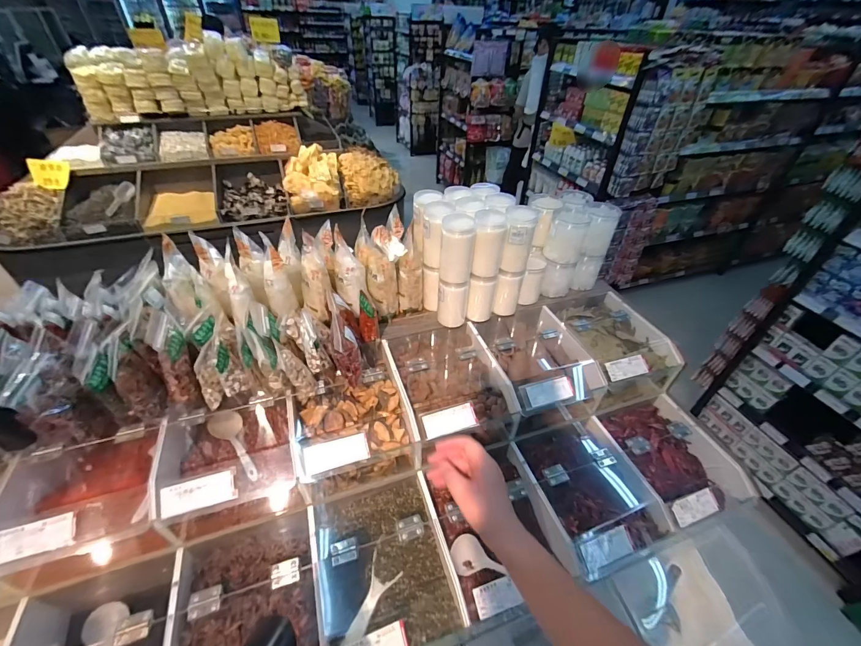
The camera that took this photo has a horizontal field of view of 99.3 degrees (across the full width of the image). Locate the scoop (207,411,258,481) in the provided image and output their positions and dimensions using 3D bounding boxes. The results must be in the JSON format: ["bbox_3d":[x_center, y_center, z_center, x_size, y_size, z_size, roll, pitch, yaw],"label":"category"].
[{"bbox_3d":[-0.345,0.219,0.657,0.053,0.047,0.172,-30,51,-32],"label":"scoop"}]

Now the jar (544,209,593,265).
[{"bbox_3d":[0.306,-0.193,0.824,0.078,0.103,0.071,16,43,15],"label":"jar"}]

